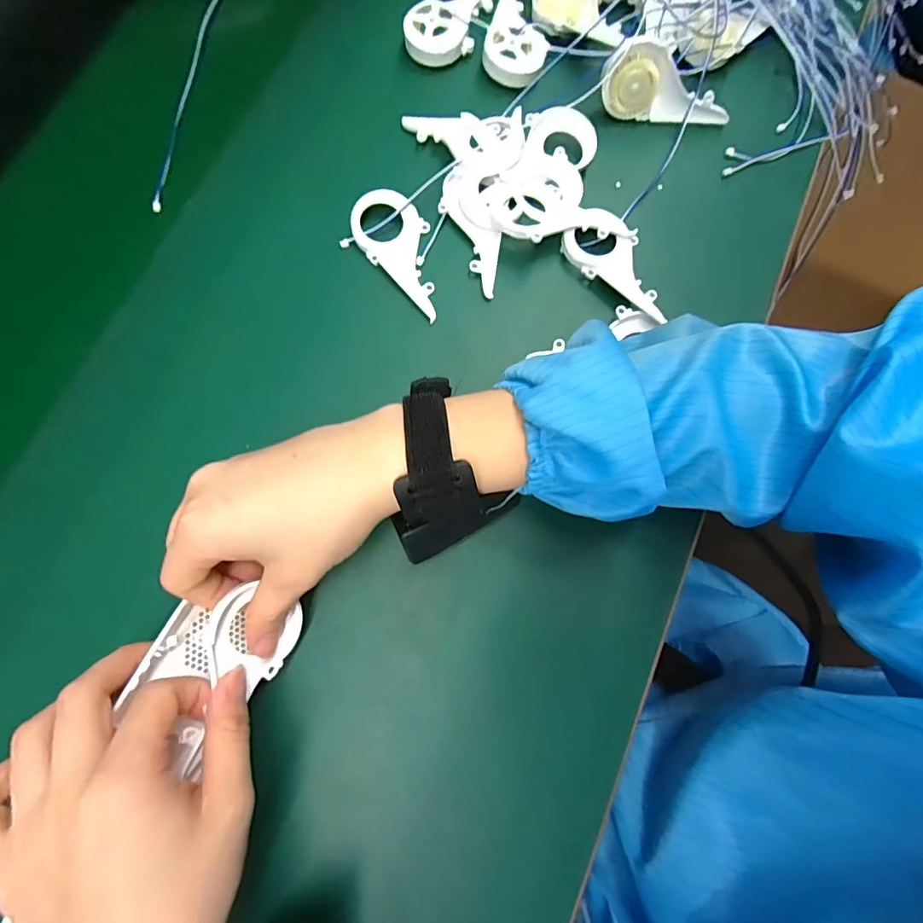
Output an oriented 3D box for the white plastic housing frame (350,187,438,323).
[{"bbox_3d":[-0.034,-0.138,0.318,0.045,0.013,0.085,-43,83,-8],"label":"white plastic housing frame"}]

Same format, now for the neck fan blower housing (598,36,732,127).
[{"bbox_3d":[0.141,-0.251,0.333,0.091,0.042,0.014,15,40,-12],"label":"neck fan blower housing"}]

